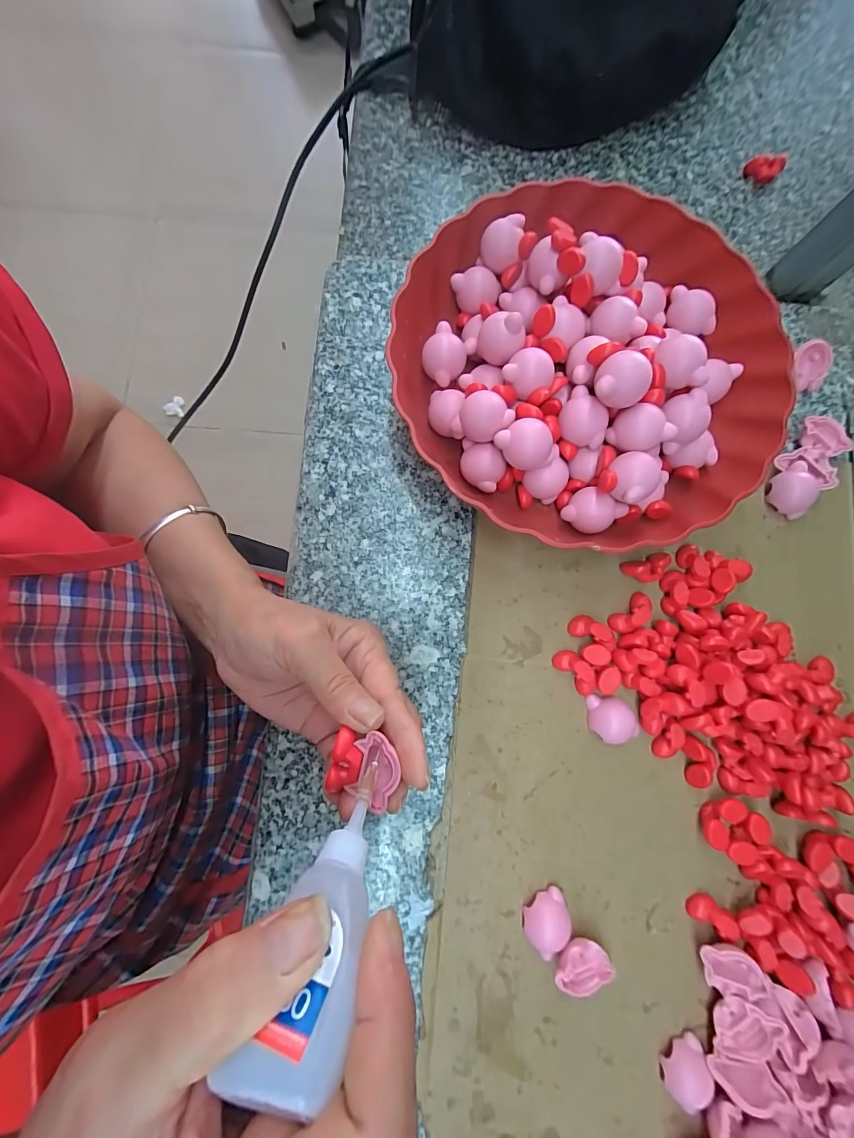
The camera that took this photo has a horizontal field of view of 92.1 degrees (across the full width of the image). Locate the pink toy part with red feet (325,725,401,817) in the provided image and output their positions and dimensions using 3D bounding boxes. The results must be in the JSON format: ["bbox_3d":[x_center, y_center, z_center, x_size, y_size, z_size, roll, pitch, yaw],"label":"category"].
[{"bbox_3d":[-0.030,0.096,0.195,0.032,0.009,0.034,14,79,2],"label":"pink toy part with red feet"}]

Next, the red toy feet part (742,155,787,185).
[{"bbox_3d":[0.290,-0.343,0.353,0.032,0.017,0.015,11,80,-2],"label":"red toy feet part"}]

